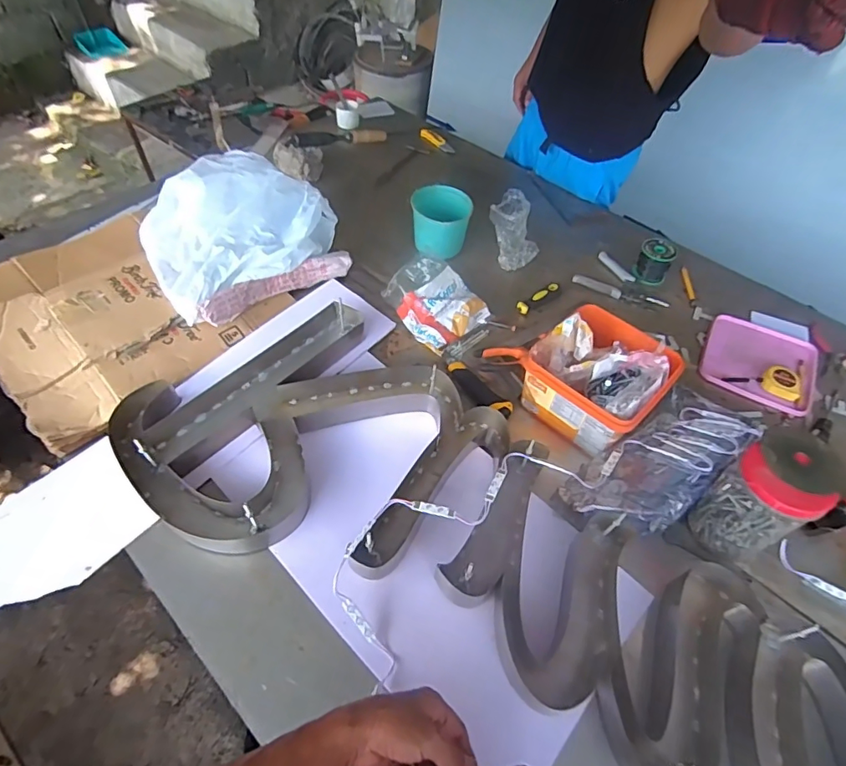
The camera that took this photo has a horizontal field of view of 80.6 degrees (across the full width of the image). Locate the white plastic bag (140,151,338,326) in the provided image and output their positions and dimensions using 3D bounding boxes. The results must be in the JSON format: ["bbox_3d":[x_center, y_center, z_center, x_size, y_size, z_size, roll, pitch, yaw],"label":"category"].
[{"bbox_3d":[-0.356,-0.297,0.935,0.233,0.135,0.341,35,57,21],"label":"white plastic bag"}]

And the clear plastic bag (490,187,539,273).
[{"bbox_3d":[0.190,-0.322,1.050,0.097,0.118,0.105,36,57,22],"label":"clear plastic bag"}]

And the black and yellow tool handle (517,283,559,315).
[{"bbox_3d":[0.228,-0.171,0.994,0.107,0.021,0.026,-32,60,-25],"label":"black and yellow tool handle"}]

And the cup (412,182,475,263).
[{"bbox_3d":[0.040,-0.320,1.038,0.121,0.116,0.140,-4,52,-8],"label":"cup"}]

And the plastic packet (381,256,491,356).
[{"bbox_3d":[0.020,-0.158,0.938,0.173,0.081,0.147,39,58,24],"label":"plastic packet"}]

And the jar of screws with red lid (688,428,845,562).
[{"bbox_3d":[0.449,0.154,0.663,0.116,0.174,0.099,-25,58,-23],"label":"jar of screws with red lid"}]

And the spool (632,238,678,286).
[{"bbox_3d":[0.487,-0.256,1.050,0.069,0.064,0.074,27,54,16],"label":"spool"}]

